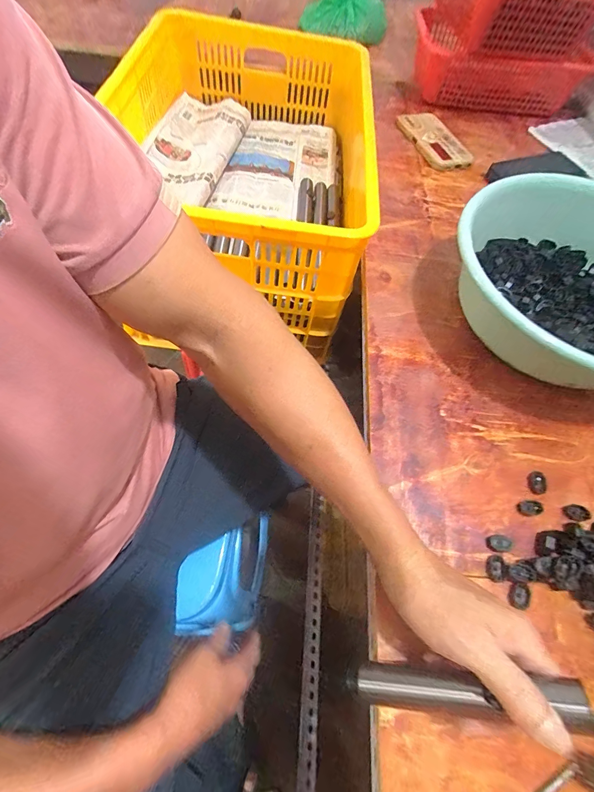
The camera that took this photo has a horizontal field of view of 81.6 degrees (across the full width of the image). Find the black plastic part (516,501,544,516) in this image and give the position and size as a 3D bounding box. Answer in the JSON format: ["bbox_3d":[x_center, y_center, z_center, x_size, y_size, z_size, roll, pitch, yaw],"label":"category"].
[{"bbox_3d":[0.231,0.111,0.339,0.024,0.006,0.013,0,63,-4],"label":"black plastic part"}]

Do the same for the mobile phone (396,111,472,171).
[{"bbox_3d":[0.247,-0.470,0.628,0.087,0.013,0.178,-14,65,-11],"label":"mobile phone"}]

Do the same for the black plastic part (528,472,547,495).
[{"bbox_3d":[0.247,0.089,0.352,0.015,0.006,0.022,15,63,4],"label":"black plastic part"}]

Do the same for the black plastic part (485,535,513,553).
[{"bbox_3d":[0.190,0.139,0.322,0.023,0.005,0.014,6,63,-1],"label":"black plastic part"}]

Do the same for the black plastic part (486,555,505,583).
[{"bbox_3d":[0.180,0.157,0.312,0.014,0.004,0.022,20,63,6],"label":"black plastic part"}]

